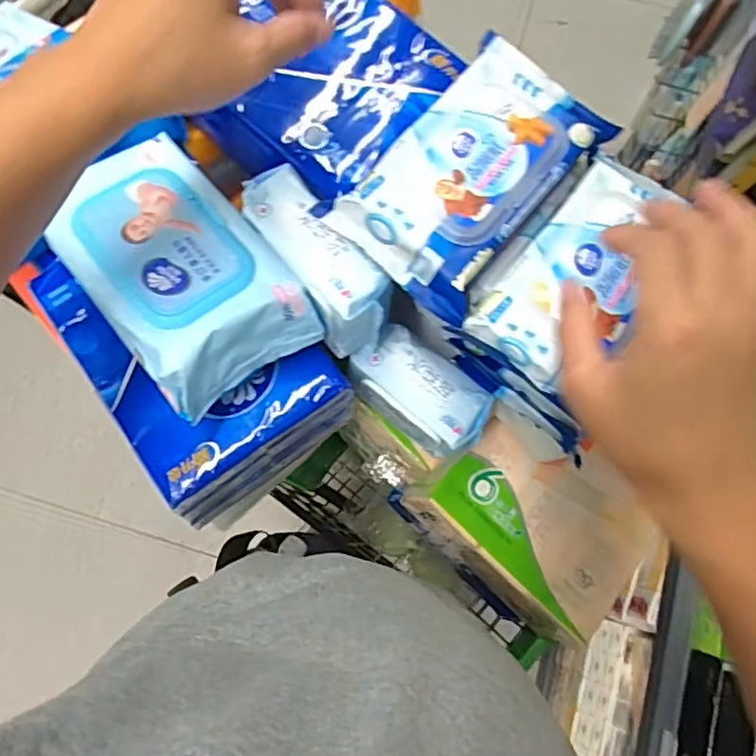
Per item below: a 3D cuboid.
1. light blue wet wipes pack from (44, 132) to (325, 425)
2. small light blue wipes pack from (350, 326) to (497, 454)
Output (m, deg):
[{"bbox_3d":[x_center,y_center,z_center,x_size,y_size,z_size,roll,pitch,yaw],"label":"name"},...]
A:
[{"bbox_3d":[-0.131,-0.072,0.399,0.109,0.050,0.171,-39,80,-10],"label":"light blue wet wipes pack"},{"bbox_3d":[0.034,0.011,0.472,0.110,0.026,0.059,37,78,8],"label":"small light blue wipes pack"}]

